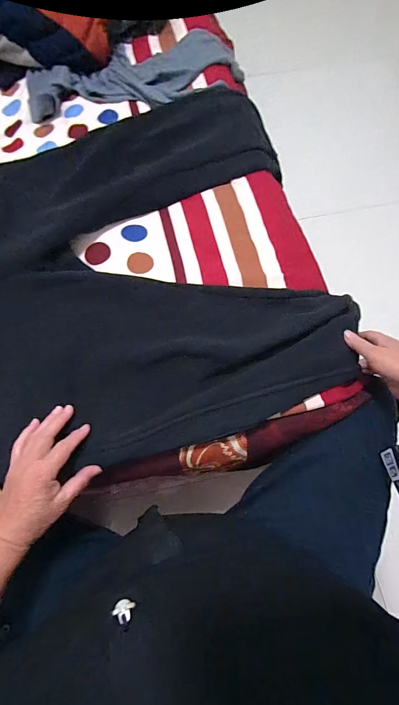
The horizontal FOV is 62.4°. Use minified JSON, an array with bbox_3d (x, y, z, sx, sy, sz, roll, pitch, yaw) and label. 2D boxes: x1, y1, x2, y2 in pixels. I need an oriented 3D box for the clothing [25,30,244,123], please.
[{"bbox_3d":[-0.123,-0.547,0.669,0.440,0.047,0.167,-11,71,-3],"label":"clothing"}]

